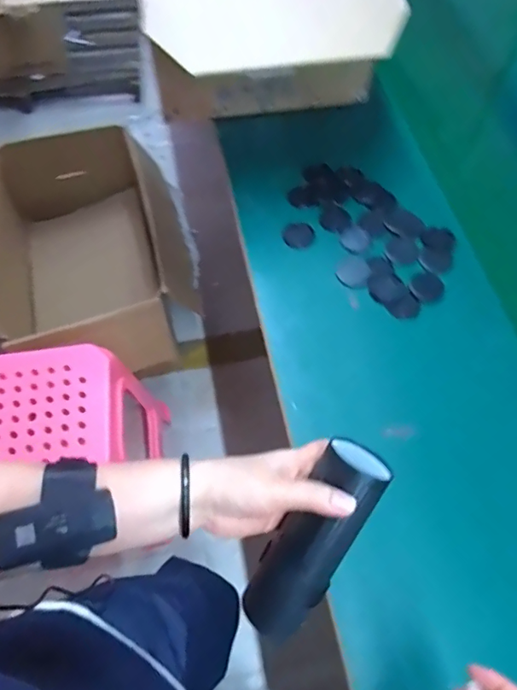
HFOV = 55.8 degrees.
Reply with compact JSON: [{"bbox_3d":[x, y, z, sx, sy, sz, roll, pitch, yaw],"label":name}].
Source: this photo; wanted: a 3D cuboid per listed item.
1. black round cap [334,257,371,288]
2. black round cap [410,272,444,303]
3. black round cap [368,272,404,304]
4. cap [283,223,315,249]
[{"bbox_3d":[0.144,-0.110,0.736,0.055,0.004,0.045,-37,68,-18],"label":"black round cap"},{"bbox_3d":[0.251,-0.085,0.724,0.049,0.004,0.046,0,62,0],"label":"black round cap"},{"bbox_3d":[0.189,-0.085,0.725,0.050,0.004,0.050,0,62,0],"label":"black round cap"},{"bbox_3d":[0.064,-0.173,0.770,0.047,0.008,0.044,0,62,0],"label":"cap"}]

